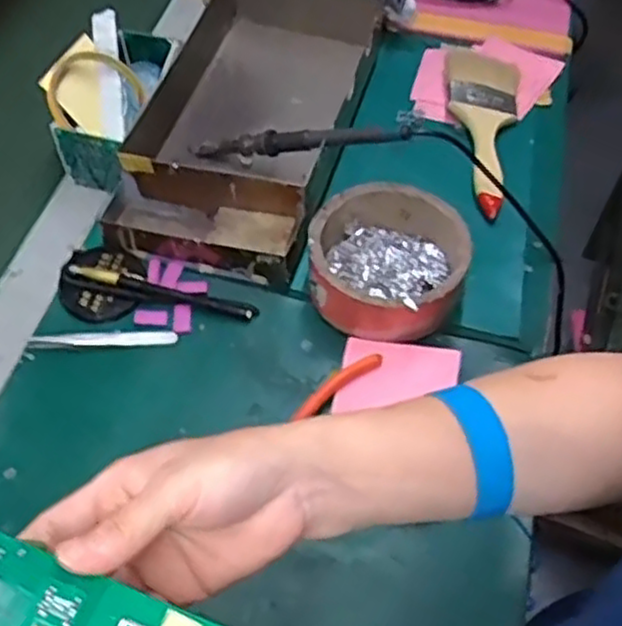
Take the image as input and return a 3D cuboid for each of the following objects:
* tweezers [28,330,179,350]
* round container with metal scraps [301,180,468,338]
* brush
[{"bbox_3d":[-0.160,0.019,0.572,0.109,0.010,0.015,-4,56,-4],"label":"tweezers"},{"bbox_3d":[0.060,-0.040,0.588,0.118,0.056,0.119,16,57,9],"label":"round container with metal scraps"},{"bbox_3d":[0.157,-0.177,0.702,0.070,0.026,0.200,11,56,6],"label":"brush"}]

